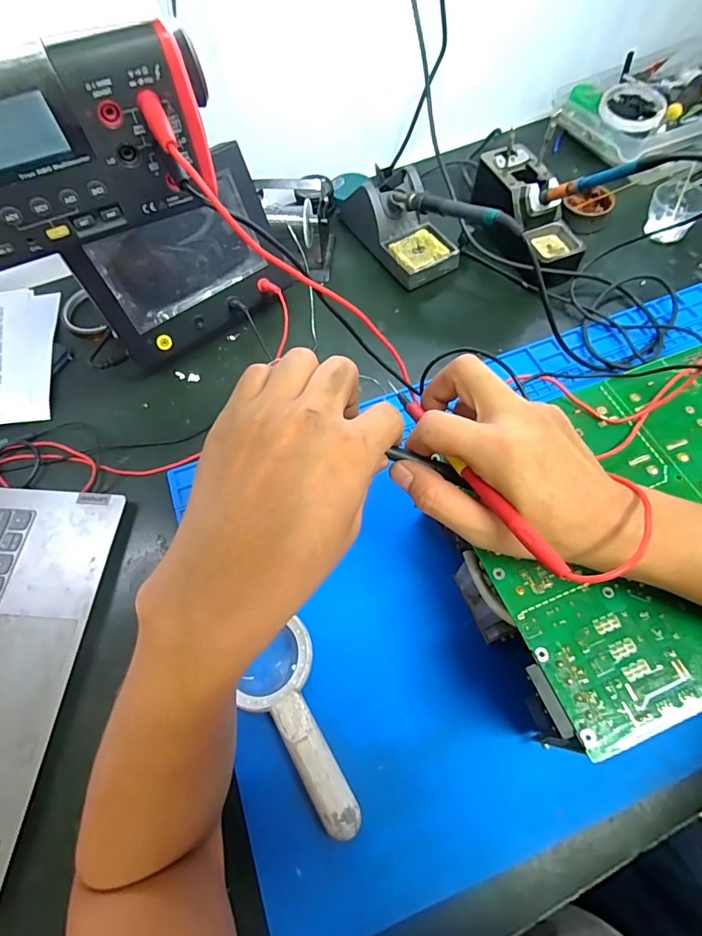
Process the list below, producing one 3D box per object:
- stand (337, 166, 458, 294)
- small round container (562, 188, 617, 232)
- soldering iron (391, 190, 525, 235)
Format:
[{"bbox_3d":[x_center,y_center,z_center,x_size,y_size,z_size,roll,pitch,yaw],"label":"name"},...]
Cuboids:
[{"bbox_3d":[0.057,-0.315,0.571,0.086,0.064,0.176,-31,69,-13],"label":"stand"},{"bbox_3d":[0.315,-0.345,0.598,0.065,0.028,0.065,19,66,12],"label":"small round container"},{"bbox_3d":[0.105,-0.278,0.482,0.014,0.018,0.205,-29,44,-12],"label":"soldering iron"}]

